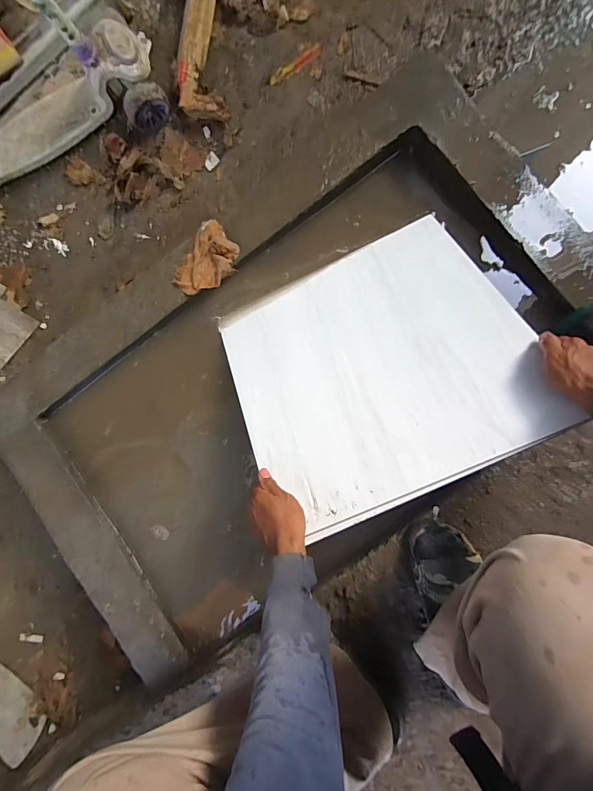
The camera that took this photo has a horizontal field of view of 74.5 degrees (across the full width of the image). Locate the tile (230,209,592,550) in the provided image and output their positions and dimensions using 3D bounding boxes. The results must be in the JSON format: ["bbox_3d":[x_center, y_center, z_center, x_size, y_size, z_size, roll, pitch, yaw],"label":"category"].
[{"bbox_3d":[0.135,-0.063,0.692,0.490,0.016,0.482,-26,58,6],"label":"tile"}]

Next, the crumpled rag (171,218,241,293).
[{"bbox_3d":[-0.181,-0.274,0.797,0.095,0.029,0.148,30,89,6],"label":"crumpled rag"}]

